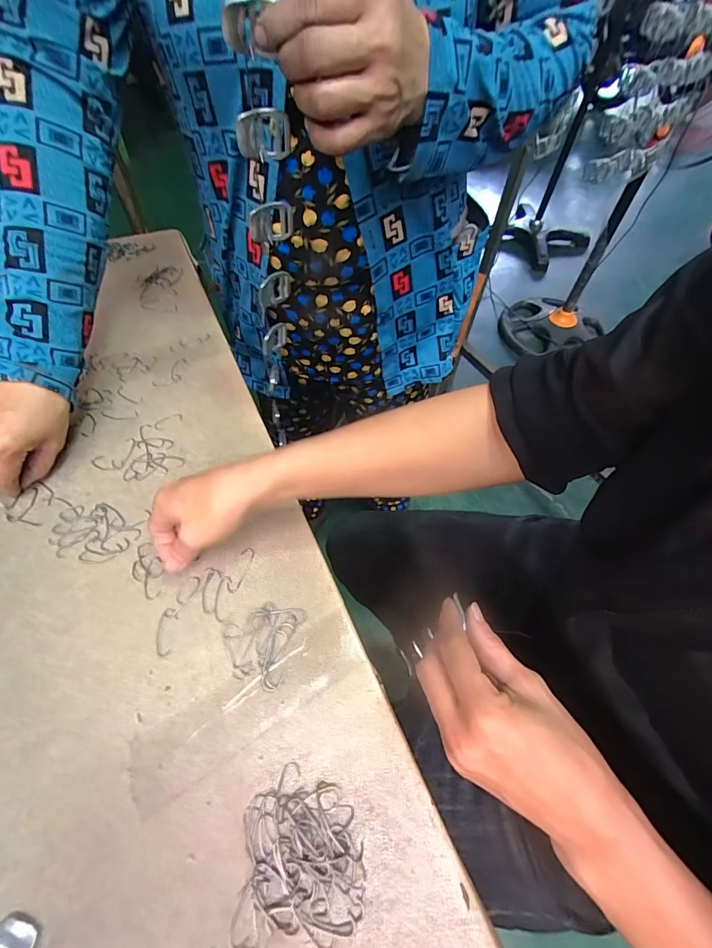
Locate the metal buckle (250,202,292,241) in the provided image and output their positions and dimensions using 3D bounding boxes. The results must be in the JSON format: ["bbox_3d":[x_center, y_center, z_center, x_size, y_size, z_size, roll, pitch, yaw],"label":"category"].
[{"bbox_3d":[-0.069,-0.210,0.334,0.039,0.029,0.007,-28,61,-17],"label":"metal buckle"}]

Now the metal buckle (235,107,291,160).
[{"bbox_3d":[-0.067,-0.247,0.291,0.039,0.034,0.012,-16,69,-19],"label":"metal buckle"}]

